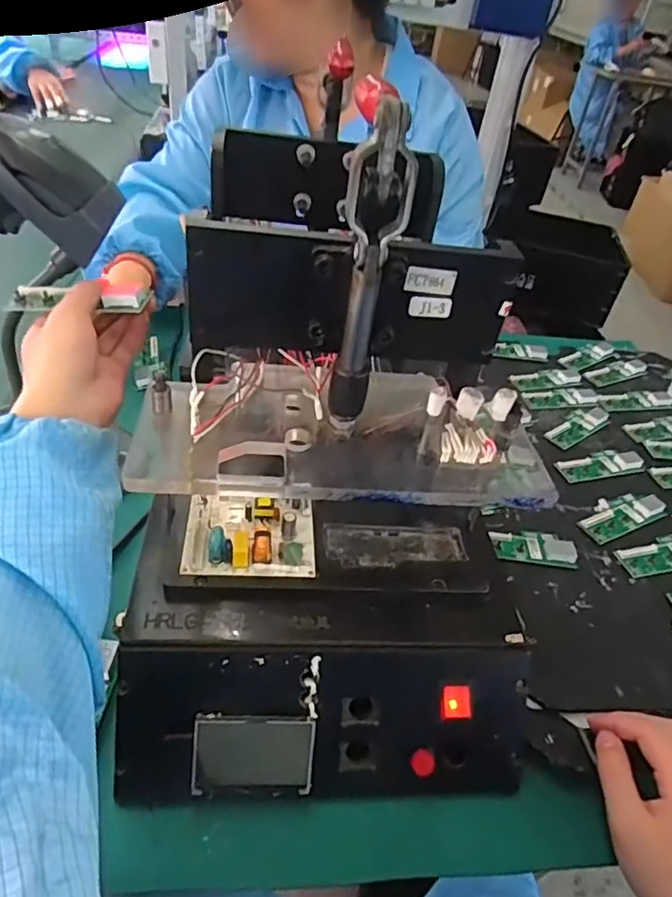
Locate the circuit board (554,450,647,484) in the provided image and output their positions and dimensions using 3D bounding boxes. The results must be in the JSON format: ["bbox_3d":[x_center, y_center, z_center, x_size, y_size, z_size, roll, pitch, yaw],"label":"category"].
[{"bbox_3d":[0.292,0.017,0.648,0.106,0.008,0.039,-8,44,-19],"label":"circuit board"}]

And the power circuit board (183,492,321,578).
[{"bbox_3d":[-0.059,0.054,0.410,0.088,0.020,0.071,3,41,-8],"label":"power circuit board"}]

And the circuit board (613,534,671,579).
[{"bbox_3d":[0.317,0.099,0.554,0.107,0.007,0.039,-6,43,-17],"label":"circuit board"}]

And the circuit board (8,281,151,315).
[{"bbox_3d":[-0.184,-0.108,0.417,0.102,0.016,0.022,-1,37,8],"label":"circuit board"}]

